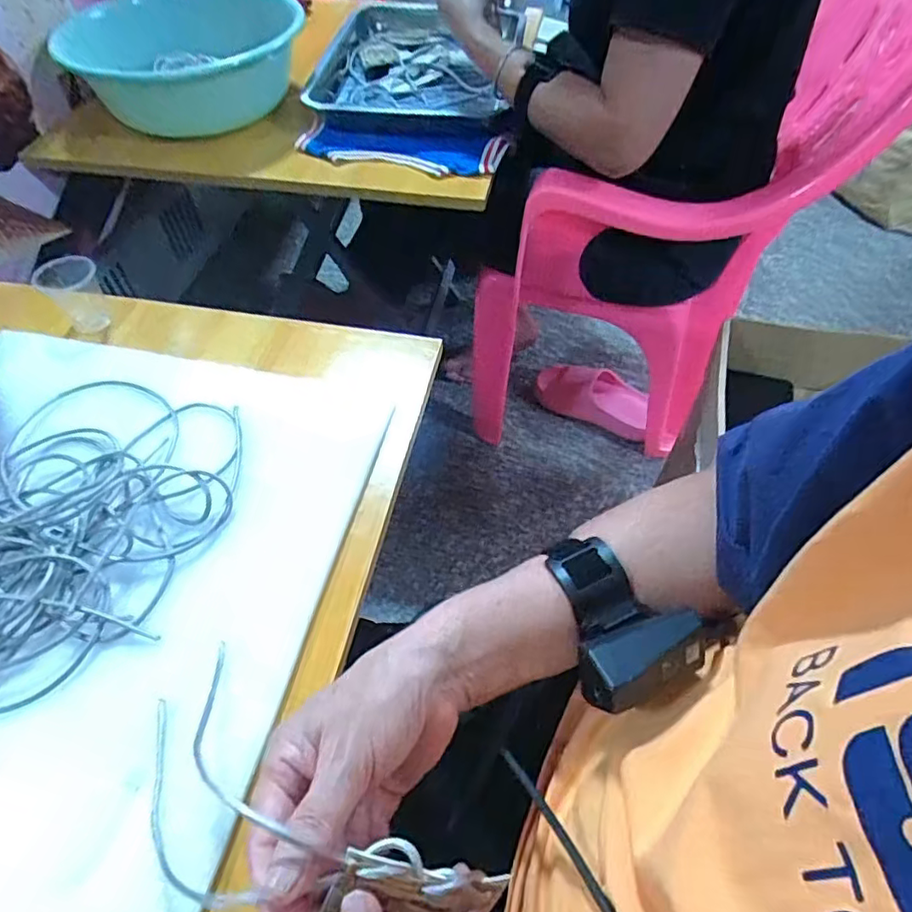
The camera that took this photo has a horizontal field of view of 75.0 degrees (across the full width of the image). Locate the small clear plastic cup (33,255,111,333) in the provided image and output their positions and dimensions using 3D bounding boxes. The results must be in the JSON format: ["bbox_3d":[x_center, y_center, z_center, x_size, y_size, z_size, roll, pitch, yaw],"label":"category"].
[{"bbox_3d":[-0.364,-0.153,0.565,0.051,0.049,0.051,0,53,0],"label":"small clear plastic cup"}]

